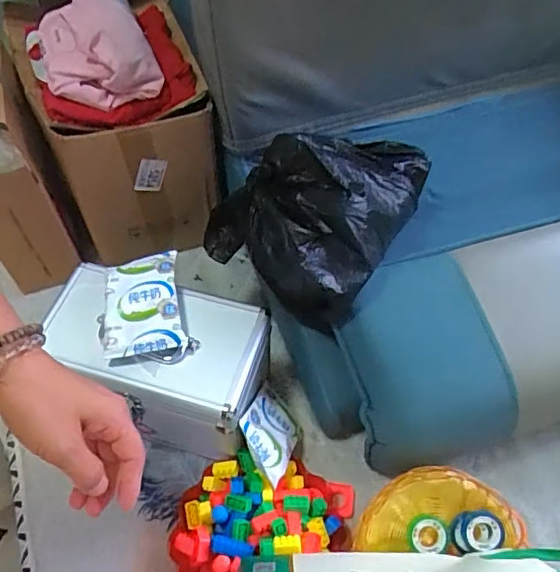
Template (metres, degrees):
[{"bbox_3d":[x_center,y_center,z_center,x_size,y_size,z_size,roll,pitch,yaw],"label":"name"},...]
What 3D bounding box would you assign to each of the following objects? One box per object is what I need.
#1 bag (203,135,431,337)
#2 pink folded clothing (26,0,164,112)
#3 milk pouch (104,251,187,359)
[{"bbox_3d":[0.062,-0.115,0.759,0.232,0.163,0.256,33,60,20],"label":"bag"},{"bbox_3d":[-0.281,-0.352,0.814,0.161,0.076,0.210,-19,57,-14],"label":"pink folded clothing"},{"bbox_3d":[-0.170,0.022,0.706,0.100,0.040,0.150,-4,55,-4],"label":"milk pouch"}]

